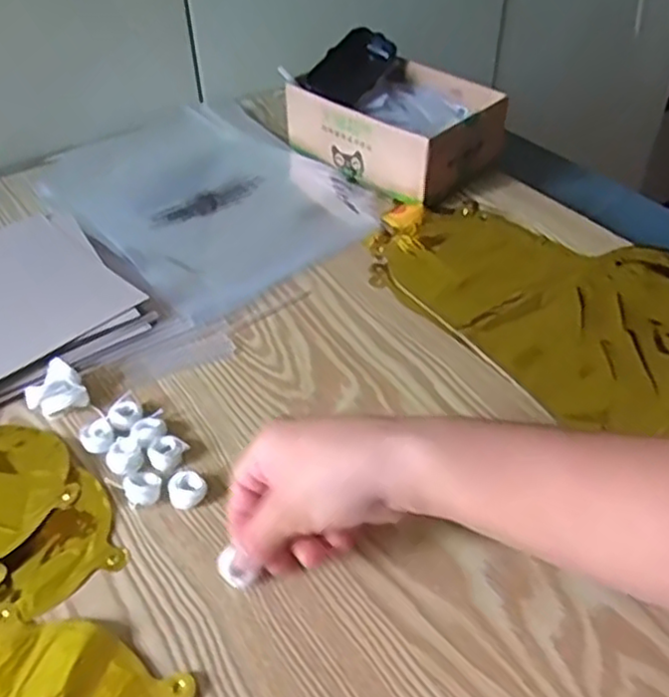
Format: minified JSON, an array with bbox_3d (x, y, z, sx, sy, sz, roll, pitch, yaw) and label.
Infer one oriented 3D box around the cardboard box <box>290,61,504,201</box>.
[{"bbox_3d":[0.061,-0.217,0.690,0.134,0.064,0.180,-33,51,-31],"label":"cardboard box"}]

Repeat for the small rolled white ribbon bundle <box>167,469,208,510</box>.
[{"bbox_3d":[-0.087,0.084,0.424,0.022,0.009,0.023,-12,44,-13],"label":"small rolled white ribbon bundle"}]

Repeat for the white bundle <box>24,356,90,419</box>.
[{"bbox_3d":[-0.184,0.027,0.473,0.032,0.018,0.031,26,48,26],"label":"white bundle"}]

